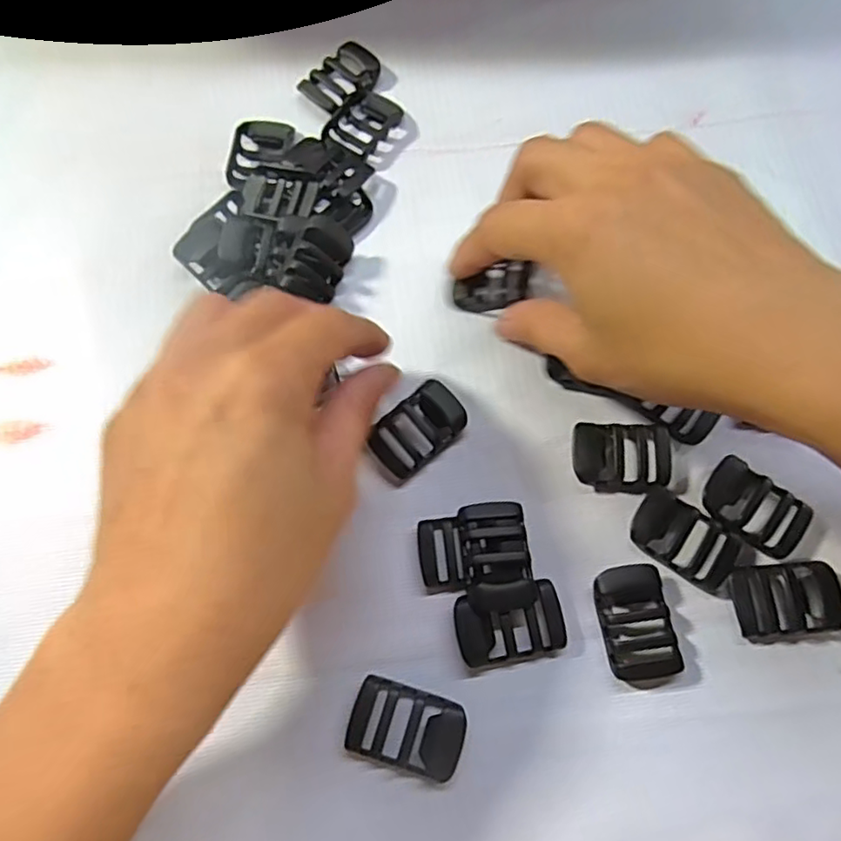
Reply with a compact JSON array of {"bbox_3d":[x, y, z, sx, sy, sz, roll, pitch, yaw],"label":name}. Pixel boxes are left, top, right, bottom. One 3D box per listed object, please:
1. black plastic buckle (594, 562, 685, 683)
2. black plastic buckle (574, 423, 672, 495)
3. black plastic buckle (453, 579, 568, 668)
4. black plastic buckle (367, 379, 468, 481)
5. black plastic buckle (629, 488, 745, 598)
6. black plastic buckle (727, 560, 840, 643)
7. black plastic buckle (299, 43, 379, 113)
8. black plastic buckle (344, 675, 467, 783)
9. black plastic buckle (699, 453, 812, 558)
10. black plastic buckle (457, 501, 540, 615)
[{"bbox_3d":[0.078,0.073,0.215,0.025,0.006,0.038,-10,73,-3],"label":"black plastic buckle"},{"bbox_3d":[0.078,0.015,0.232,0.038,0.008,0.026,2,72,1],"label":"black plastic buckle"},{"bbox_3d":[0.032,0.073,0.213,0.038,0.008,0.023,-11,73,-3],"label":"black plastic buckle"},{"bbox_3d":[-0.001,0.004,0.236,0.039,0.009,0.024,-40,77,-12],"label":"black plastic buckle"},{"bbox_3d":[0.100,0.044,0.221,0.042,0.006,0.026,34,75,10],"label":"black plastic buckle"},{"bbox_3d":[0.132,0.066,0.216,0.039,0.008,0.026,-4,72,-1],"label":"black plastic buckle"},{"bbox_3d":[-0.037,-0.166,0.288,0.025,0.006,0.041,39,76,11],"label":"black plastic buckle"},{"bbox_3d":[-0.005,0.105,0.203,0.039,0.007,0.025,15,73,5],"label":"black plastic buckle"},{"bbox_3d":[0.127,0.033,0.226,0.037,0.005,0.025,38,76,11],"label":"black plastic buckle"},{"bbox_3d":[0.028,0.050,0.220,0.024,0.010,0.039,-6,72,-2],"label":"black plastic buckle"}]

